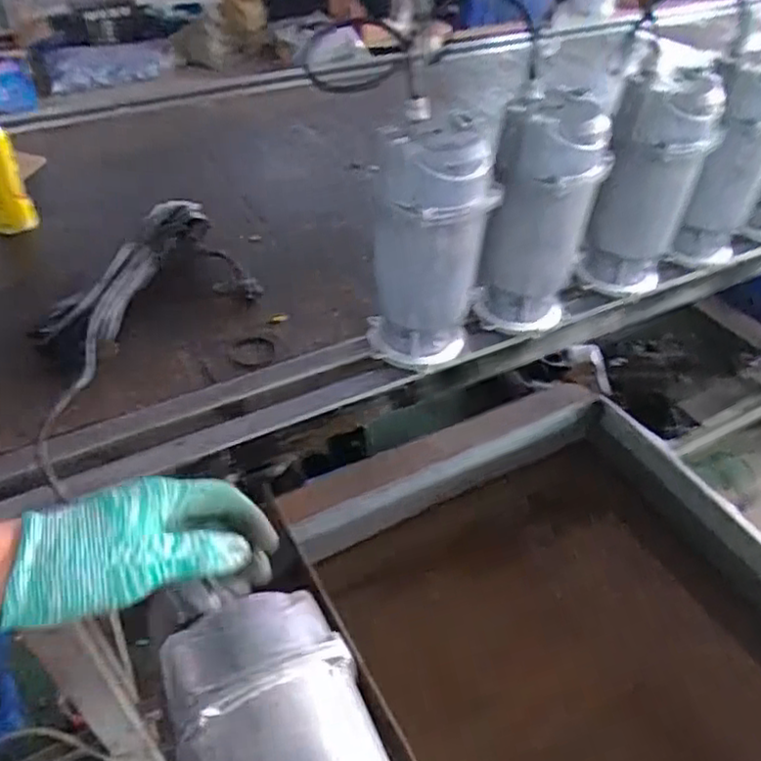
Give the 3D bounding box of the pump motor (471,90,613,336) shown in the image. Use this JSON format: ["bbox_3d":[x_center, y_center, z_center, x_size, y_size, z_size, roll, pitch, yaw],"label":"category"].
[{"bbox_3d":[0.199,-0.193,0.851,0.121,0.287,0.122,13,43,12],"label":"pump motor"}]

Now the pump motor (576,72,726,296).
[{"bbox_3d":[0.356,-0.250,0.915,0.122,0.287,0.111,20,45,19],"label":"pump motor"}]

